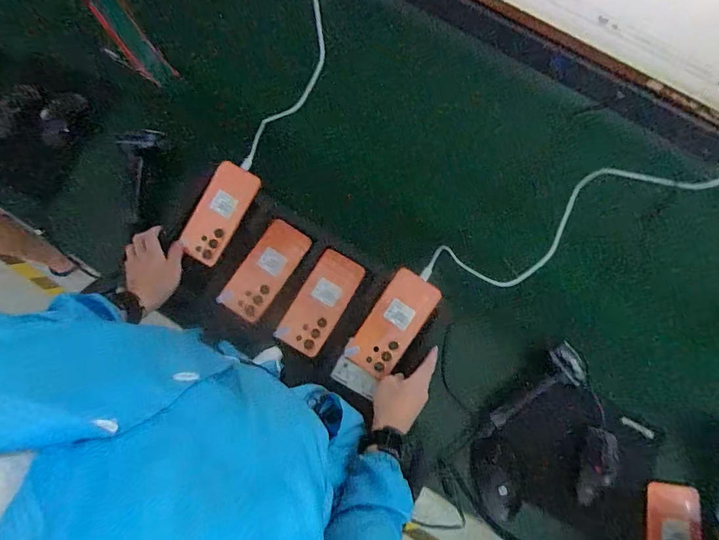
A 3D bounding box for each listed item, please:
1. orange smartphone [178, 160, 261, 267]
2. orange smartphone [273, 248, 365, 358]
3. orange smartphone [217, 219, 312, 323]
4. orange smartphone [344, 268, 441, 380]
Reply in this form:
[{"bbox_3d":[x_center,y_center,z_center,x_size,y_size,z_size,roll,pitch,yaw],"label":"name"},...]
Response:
[{"bbox_3d":[-0.235,-0.094,0.707,0.075,0.013,0.167,29,89,6],"label":"orange smartphone"},{"bbox_3d":[-0.064,0.052,0.690,0.074,0.011,0.167,32,79,7],"label":"orange smartphone"},{"bbox_3d":[-0.156,-0.001,0.700,0.076,0.008,0.167,33,79,7],"label":"orange smartphone"},{"bbox_3d":[0.052,0.085,0.673,0.077,0.010,0.170,36,89,8],"label":"orange smartphone"}]

